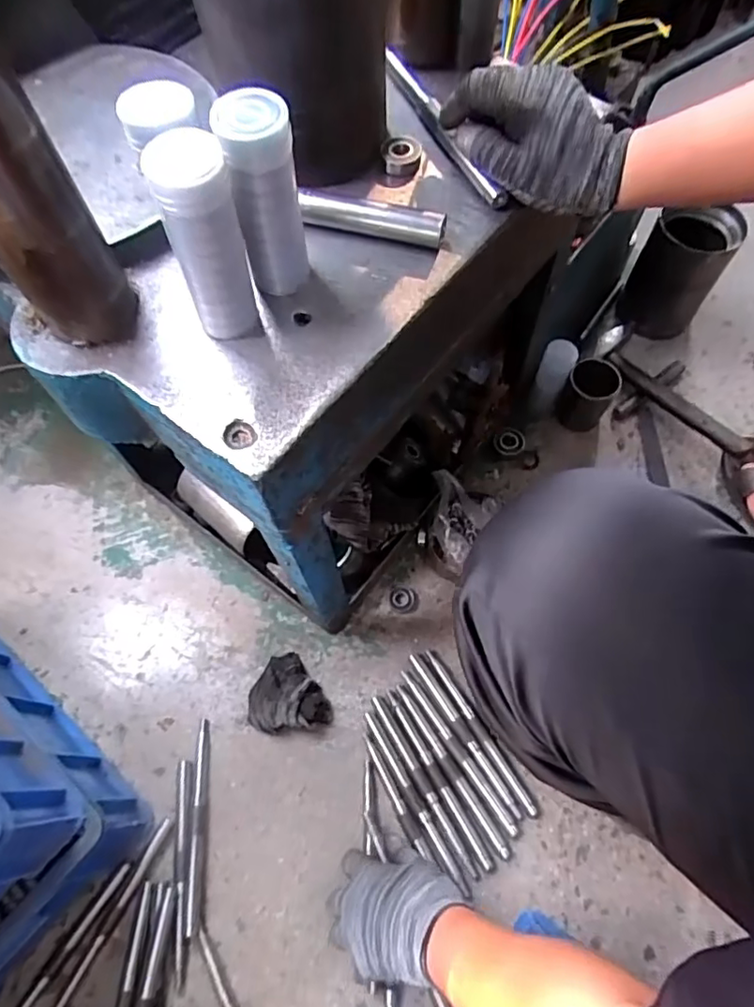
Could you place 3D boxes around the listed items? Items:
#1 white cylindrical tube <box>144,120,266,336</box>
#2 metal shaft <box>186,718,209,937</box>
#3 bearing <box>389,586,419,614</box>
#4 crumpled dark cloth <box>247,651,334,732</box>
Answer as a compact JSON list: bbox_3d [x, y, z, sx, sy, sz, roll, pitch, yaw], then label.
[{"bbox_3d":[-0.101,-0.154,0.362,0.042,0.128,0.039,-1,65,2],"label":"white cylindrical tube"},{"bbox_3d":[-0.205,0.366,0.676,0.015,0.012,0.215,-4,65,0],"label":"metal shaft"},{"bbox_3d":[0.035,0.128,0.772,0.038,0.009,0.032,12,67,8],"label":"bearing"},{"bbox_3d":[-0.113,0.231,0.719,0.099,0.041,0.091,-10,65,-2],"label":"crumpled dark cloth"}]

